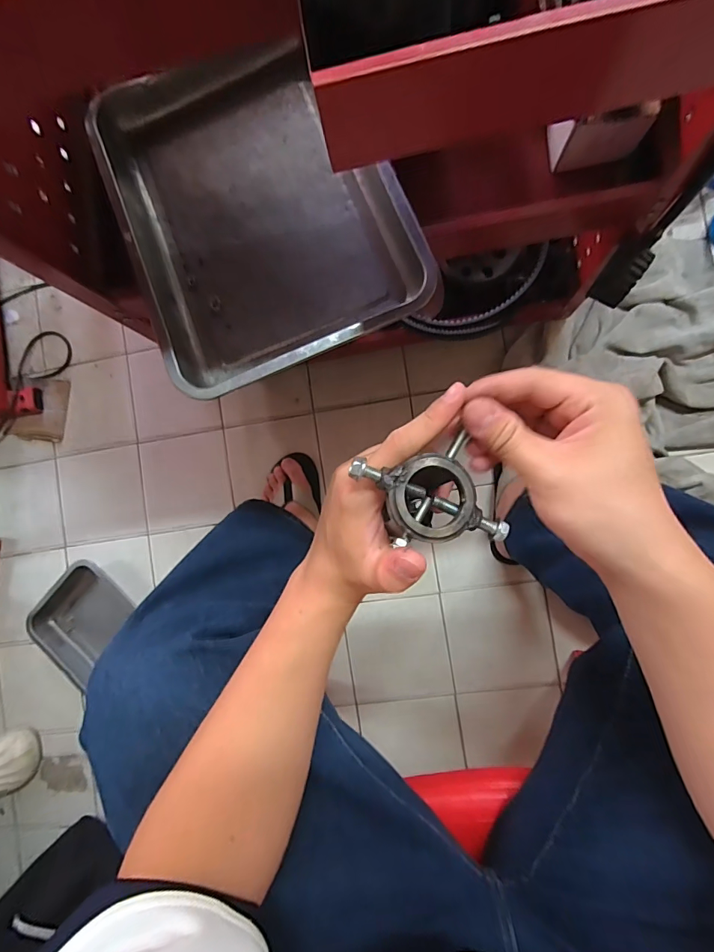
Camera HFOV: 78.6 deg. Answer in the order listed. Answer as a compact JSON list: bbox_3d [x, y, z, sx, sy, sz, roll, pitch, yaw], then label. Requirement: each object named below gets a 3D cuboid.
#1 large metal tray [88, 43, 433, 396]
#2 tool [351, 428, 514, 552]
[{"bbox_3d":[-0.112,-0.297,0.481,0.282,0.067,0.376,-23,87,6],"label":"large metal tray"},{"bbox_3d":[0.042,0.013,0.248,0.070,0.027,0.063,-16,88,7],"label":"tool"}]

